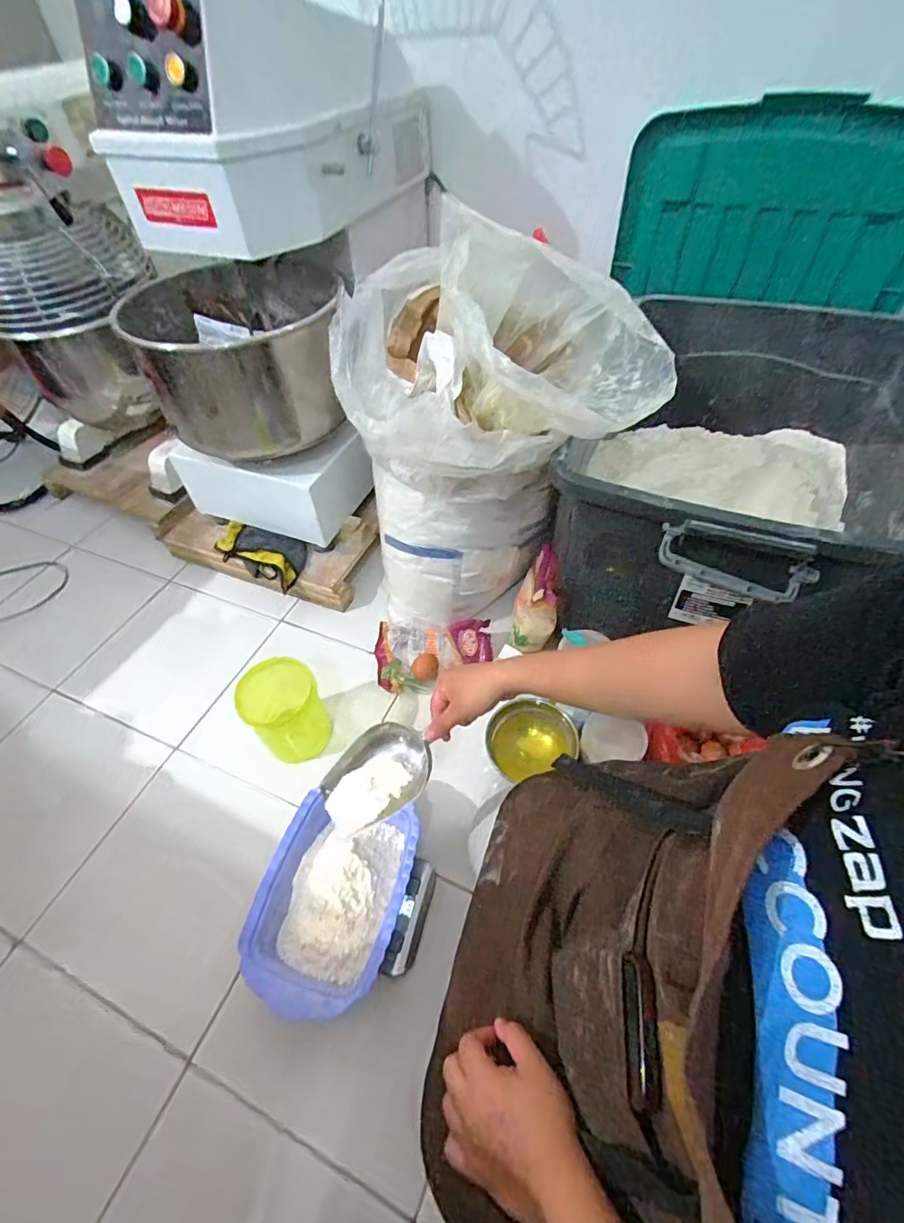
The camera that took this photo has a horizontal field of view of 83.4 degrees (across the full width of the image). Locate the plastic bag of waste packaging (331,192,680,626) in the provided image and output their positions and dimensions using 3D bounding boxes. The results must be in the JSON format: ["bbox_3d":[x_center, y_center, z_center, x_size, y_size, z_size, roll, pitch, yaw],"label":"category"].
[{"bbox_3d":[0.068,-0.204,0.752,0.399,0.540,0.252,11,52,13],"label":"plastic bag of waste packaging"}]

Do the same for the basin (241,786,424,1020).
[{"bbox_3d":[-0.147,0.359,0.650,0.178,0.063,0.260,8,51,11],"label":"basin"}]

